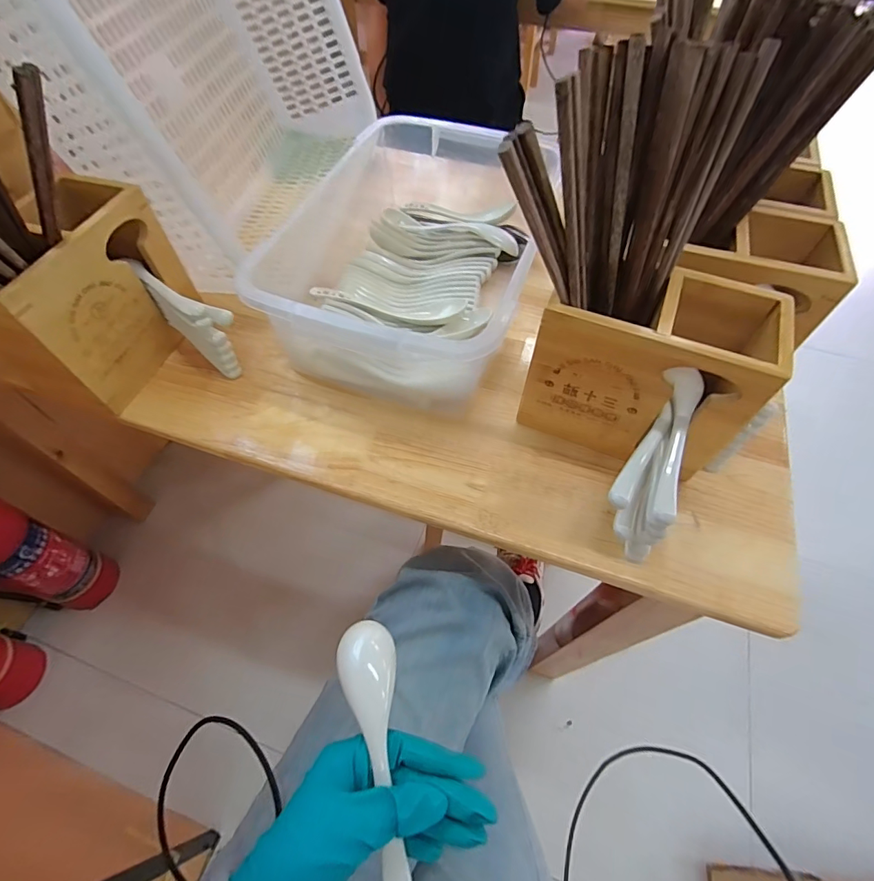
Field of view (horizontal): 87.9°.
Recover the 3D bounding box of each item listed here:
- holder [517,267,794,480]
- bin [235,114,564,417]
[{"bbox_3d":[0.176,-0.066,0.397,0.164,0.145,0.112,23,61,14],"label":"holder"},{"bbox_3d":[-0.022,-0.199,0.505,0.209,0.113,0.322,20,60,12],"label":"bin"}]

